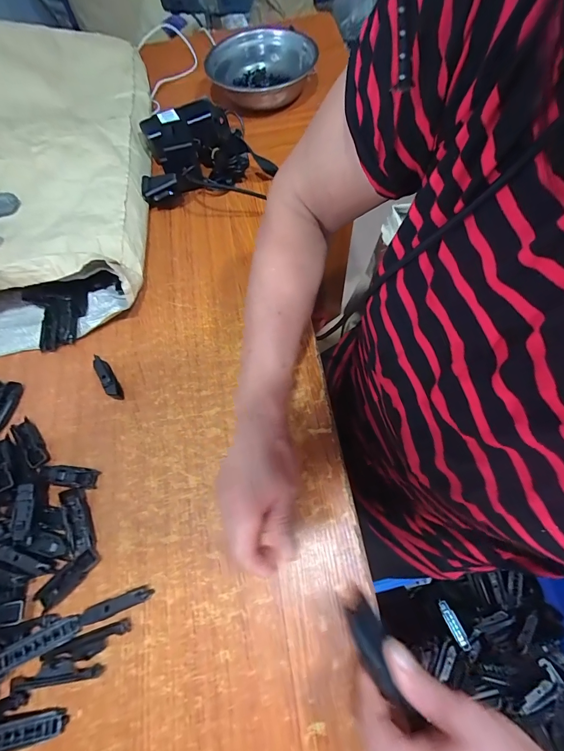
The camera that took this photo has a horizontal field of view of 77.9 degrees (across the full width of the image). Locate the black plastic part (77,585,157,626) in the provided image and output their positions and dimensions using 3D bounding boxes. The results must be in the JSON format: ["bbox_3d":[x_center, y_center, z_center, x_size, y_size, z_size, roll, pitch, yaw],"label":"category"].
[{"bbox_3d":[-0.162,0.225,0.342,0.065,0.020,0.015,-19,66,-5],"label":"black plastic part"}]

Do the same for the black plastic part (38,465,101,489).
[{"bbox_3d":[-0.248,0.116,0.401,0.069,0.012,0.021,5,66,5],"label":"black plastic part"}]

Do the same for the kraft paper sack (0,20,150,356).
[{"bbox_3d":[-0.464,-0.360,0.566,0.458,0.120,0.686,-9,66,-1],"label":"kraft paper sack"}]

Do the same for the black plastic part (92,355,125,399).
[{"bbox_3d":[-0.222,0.003,0.444,0.016,0.020,0.066,-32,68,-11],"label":"black plastic part"}]

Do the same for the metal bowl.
[{"bbox_3d":[-0.037,-0.574,0.667,0.189,0.068,0.185,-1,66,3],"label":"metal bowl"}]

